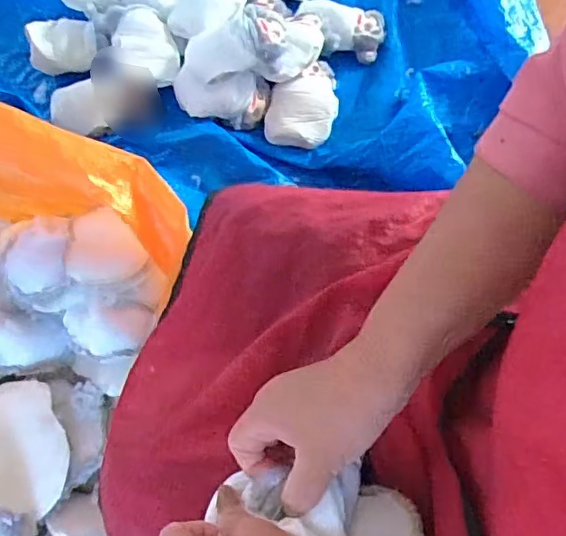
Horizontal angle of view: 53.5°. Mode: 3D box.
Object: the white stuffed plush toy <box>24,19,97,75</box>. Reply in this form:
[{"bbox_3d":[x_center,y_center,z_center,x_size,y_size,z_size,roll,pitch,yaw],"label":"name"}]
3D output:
[{"bbox_3d":[-0.407,-0.409,1.037,0.128,0.063,0.074,-3,64,0],"label":"white stuffed plush toy"}]

